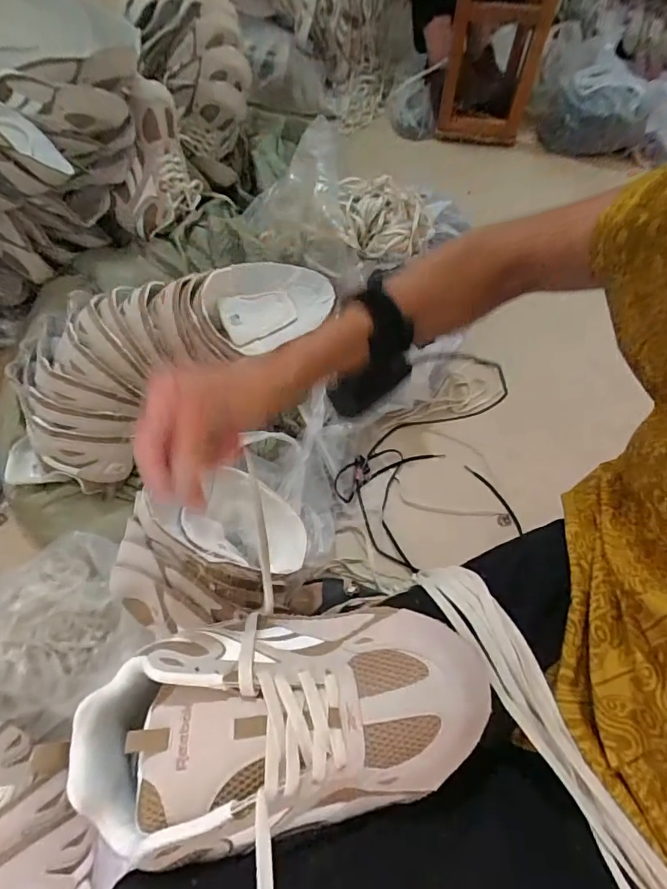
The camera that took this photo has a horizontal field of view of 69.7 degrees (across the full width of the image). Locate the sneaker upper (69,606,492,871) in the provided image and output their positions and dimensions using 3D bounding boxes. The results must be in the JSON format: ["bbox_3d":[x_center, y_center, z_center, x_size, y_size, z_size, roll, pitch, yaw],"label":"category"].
[{"bbox_3d":[-0.032,0.167,0.301,0.252,0.066,0.118,-10,60,-2],"label":"sneaker upper"}]

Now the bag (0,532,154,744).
[{"bbox_3d":[-0.392,0.269,0.640,0.221,0.075,0.291,37,66,19],"label":"bag"}]

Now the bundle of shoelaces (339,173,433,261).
[{"bbox_3d":[0.087,-0.400,0.847,0.173,0.069,0.148,13,61,7],"label":"bundle of shoelaces"}]

